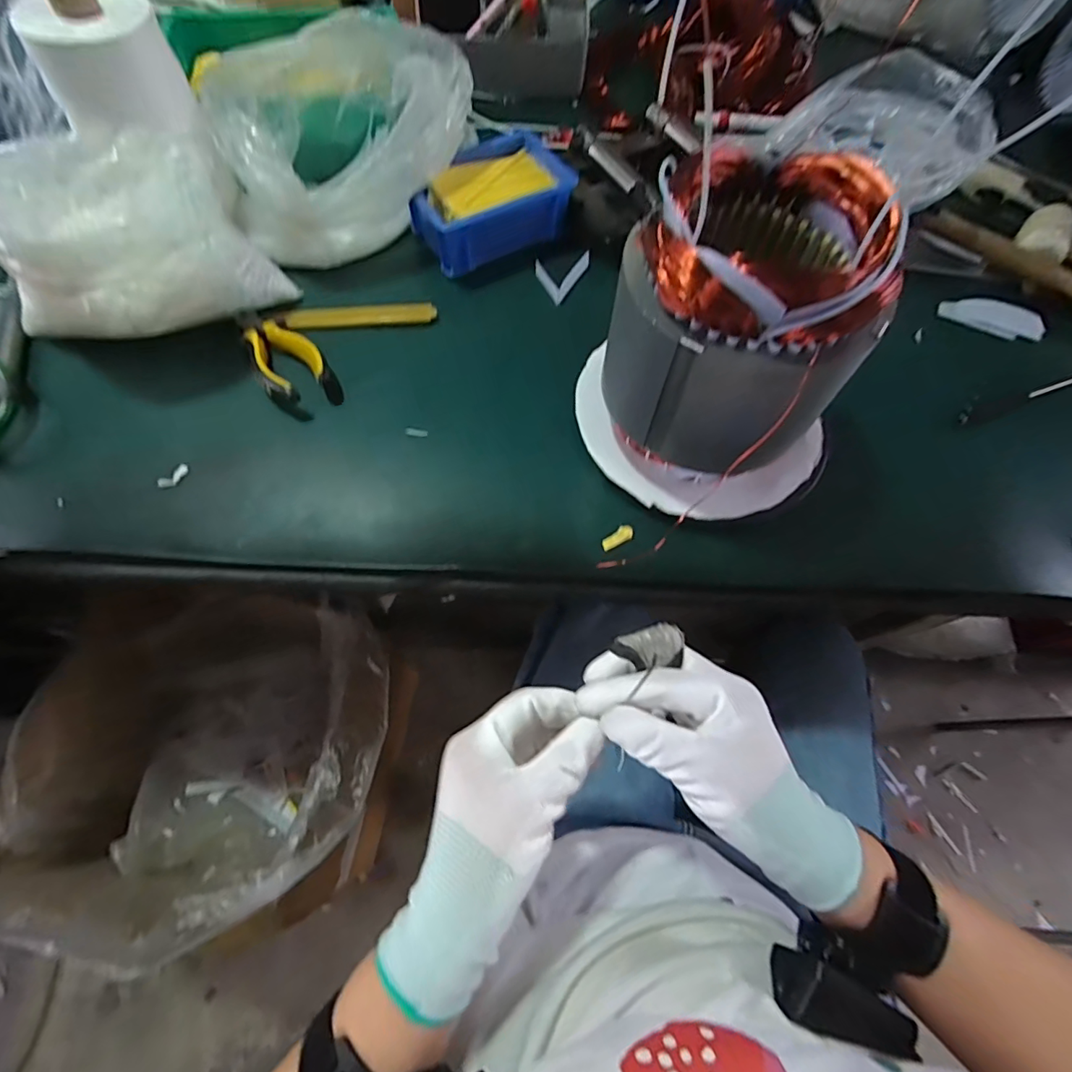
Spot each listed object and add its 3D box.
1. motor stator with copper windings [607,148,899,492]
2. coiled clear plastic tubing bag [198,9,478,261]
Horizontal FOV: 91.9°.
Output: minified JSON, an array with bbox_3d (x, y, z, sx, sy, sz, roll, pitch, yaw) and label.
[{"bbox_3d":[0.130,-0.129,0.346,0.142,0.172,0.142,38,70,14],"label":"motor stator with copper windings"},{"bbox_3d":[-0.170,-0.369,0.479,0.231,0.103,0.161,-22,69,-12],"label":"coiled clear plastic tubing bag"}]

